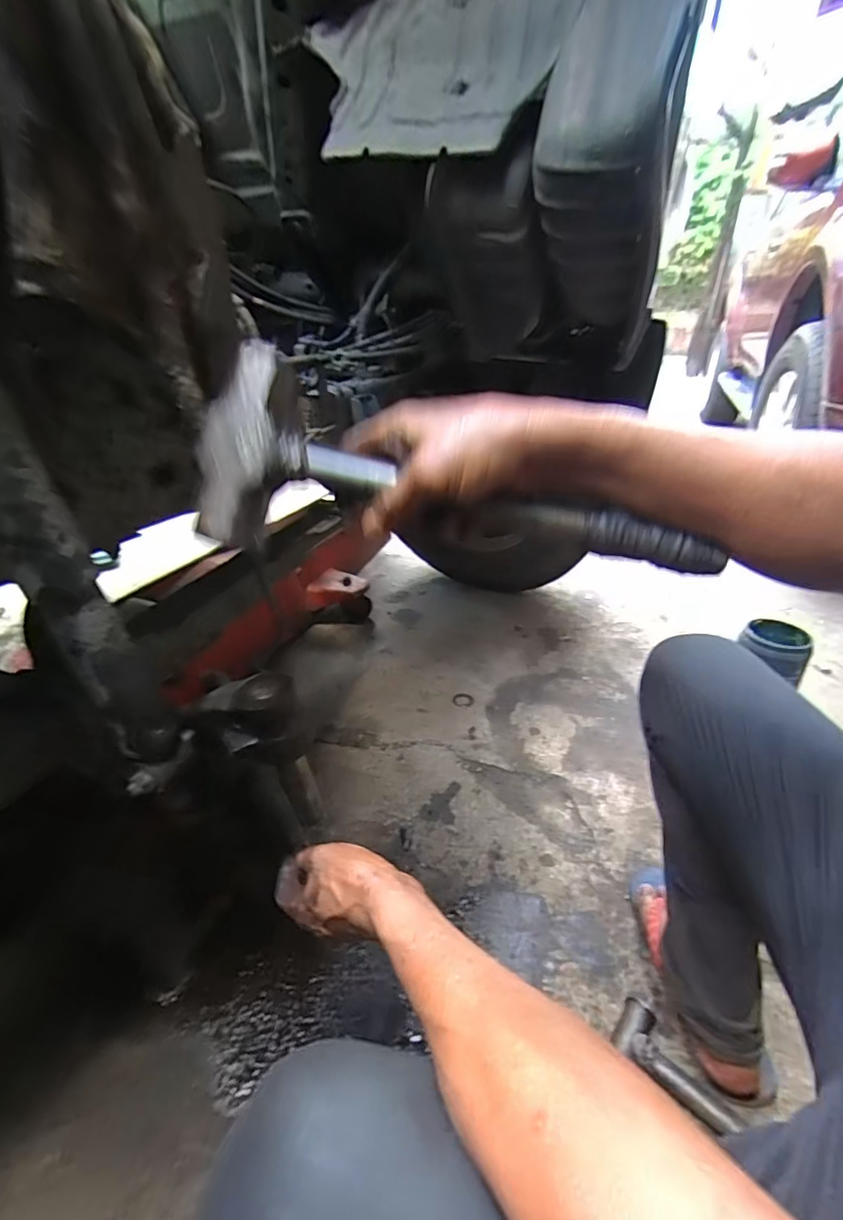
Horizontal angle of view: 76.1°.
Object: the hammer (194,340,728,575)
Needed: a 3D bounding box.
[{"bbox_3d":[0.022,-0.090,0.358,0.328,0.126,0.040,7,-4,2],"label":"hammer"}]

